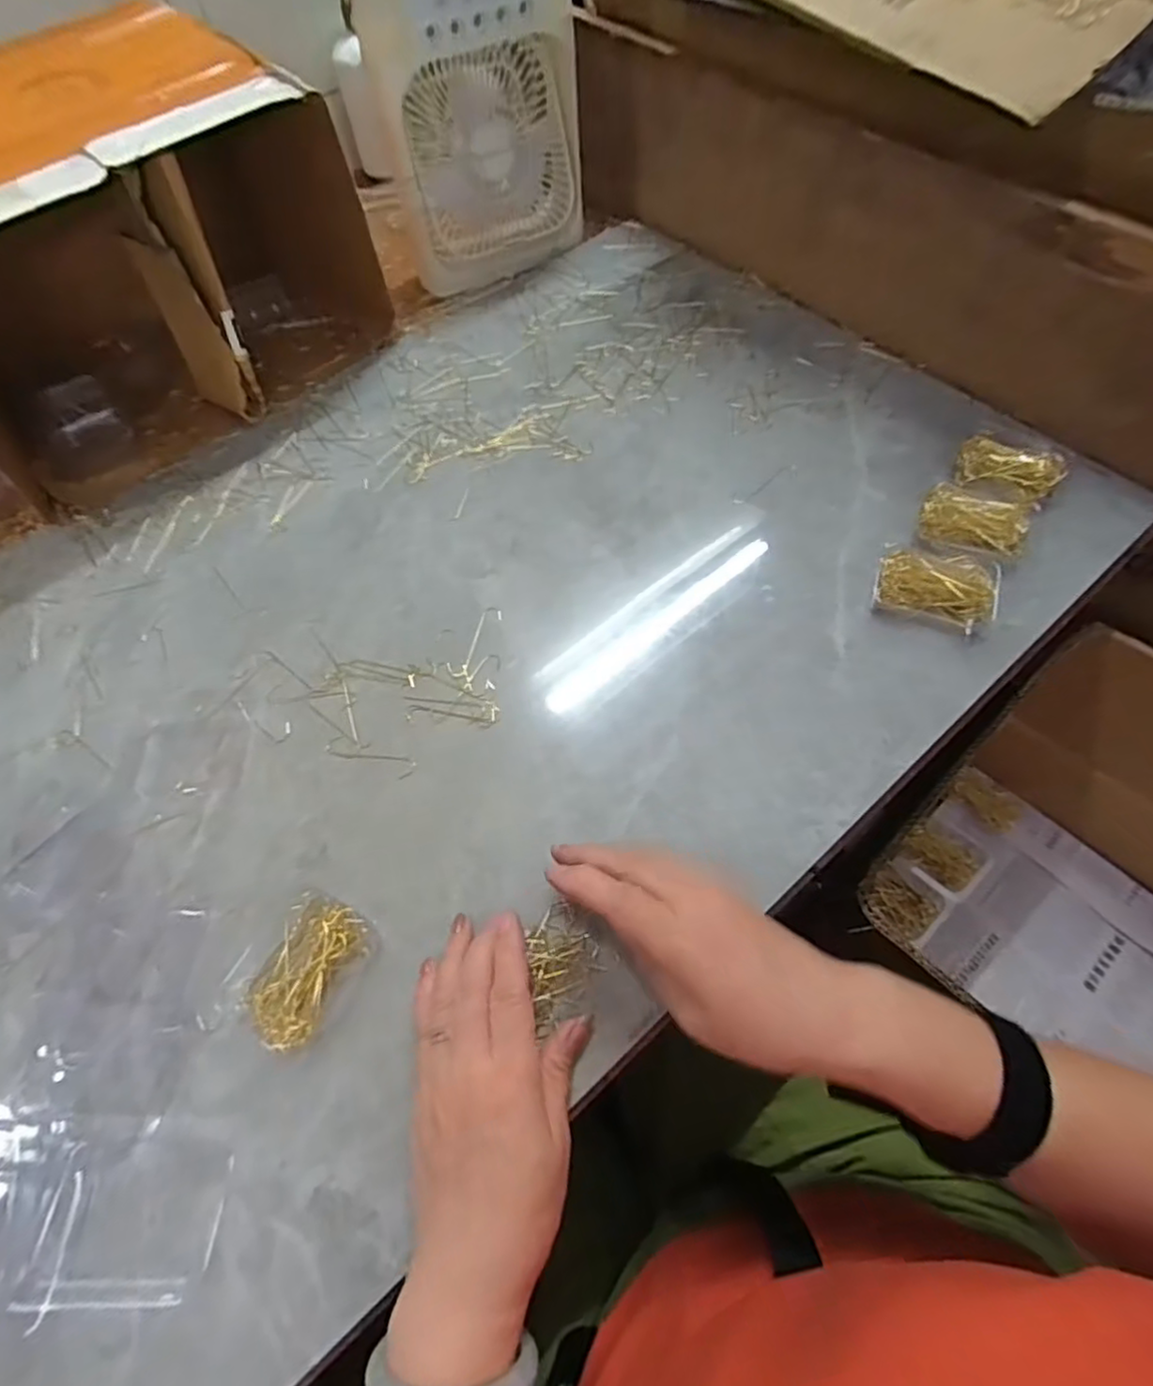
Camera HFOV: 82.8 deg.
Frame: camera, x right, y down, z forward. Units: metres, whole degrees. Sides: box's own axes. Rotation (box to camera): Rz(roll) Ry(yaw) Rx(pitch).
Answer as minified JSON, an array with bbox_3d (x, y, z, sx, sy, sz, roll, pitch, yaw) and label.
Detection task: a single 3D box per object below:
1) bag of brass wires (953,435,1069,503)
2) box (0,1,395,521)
[{"bbox_3d":[0.337,-0.178,0.508,0.071,0.011,0.054,26,65,17],"label":"bag of brass wires"},{"bbox_3d":[-0.377,-0.358,0.544,0.346,0.213,0.212,-42,66,-18],"label":"box"}]

